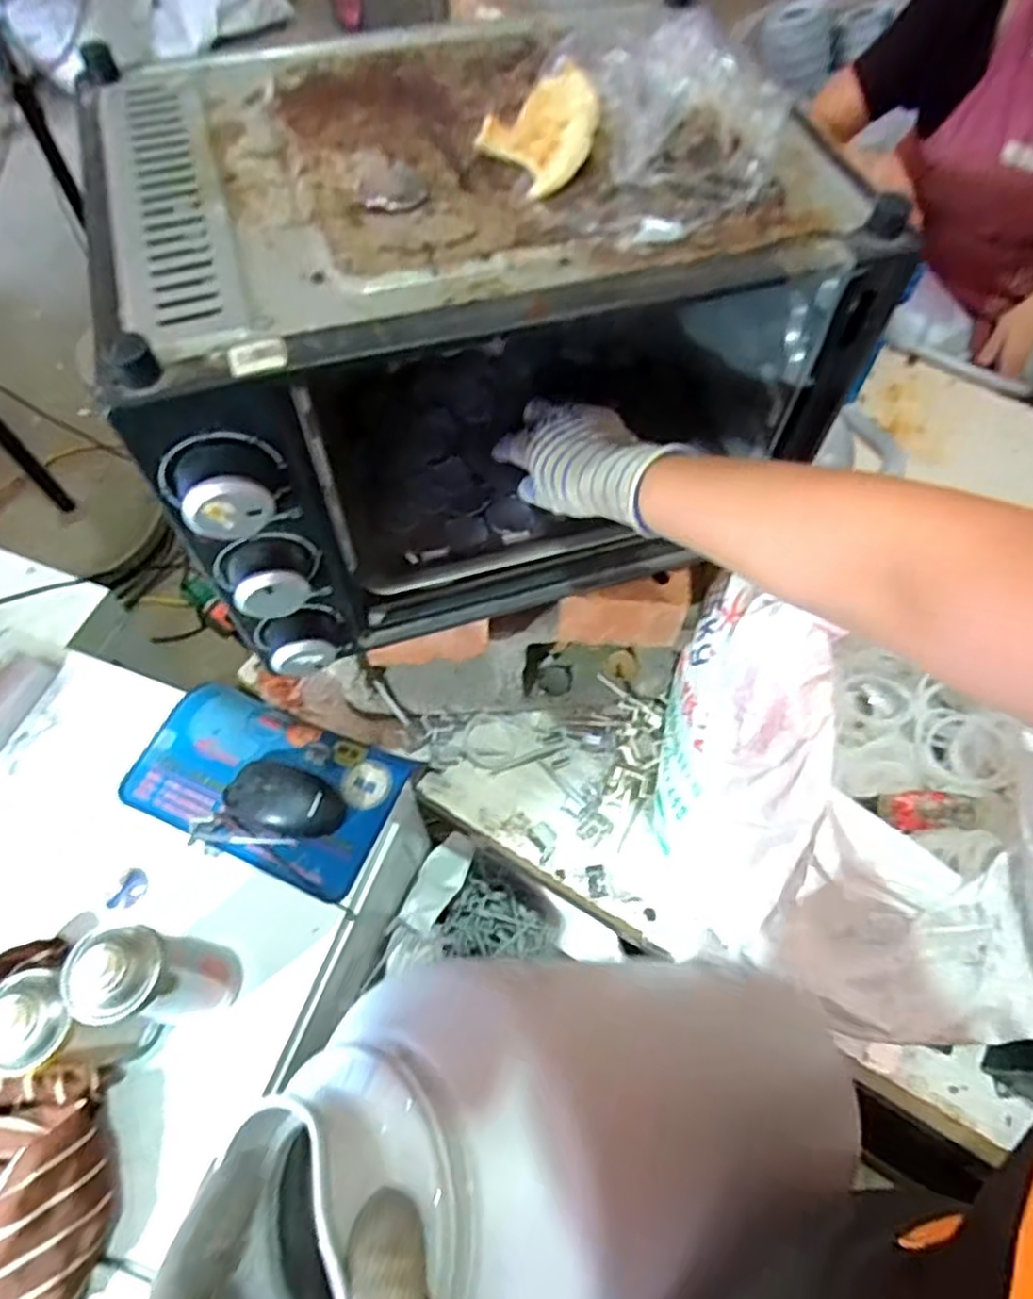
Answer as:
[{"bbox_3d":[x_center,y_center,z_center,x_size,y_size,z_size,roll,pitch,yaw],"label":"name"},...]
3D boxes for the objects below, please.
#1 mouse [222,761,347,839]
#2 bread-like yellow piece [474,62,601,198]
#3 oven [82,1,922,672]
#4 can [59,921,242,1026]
[{"bbox_3d":[-0.229,0.145,0.708,0.115,0.032,0.063,13,63,5],"label":"mouse"},{"bbox_3d":[0.021,-0.298,0.414,0.059,0.014,0.098,34,67,15],"label":"bread-like yellow piece"},{"bbox_3d":[-0.033,-0.221,0.522,0.425,0.280,0.296,-20,65,-12],"label":"oven"},{"bbox_3d":[-0.278,0.254,0.562,0.064,0.209,0.062,1,63,-1],"label":"can"}]

